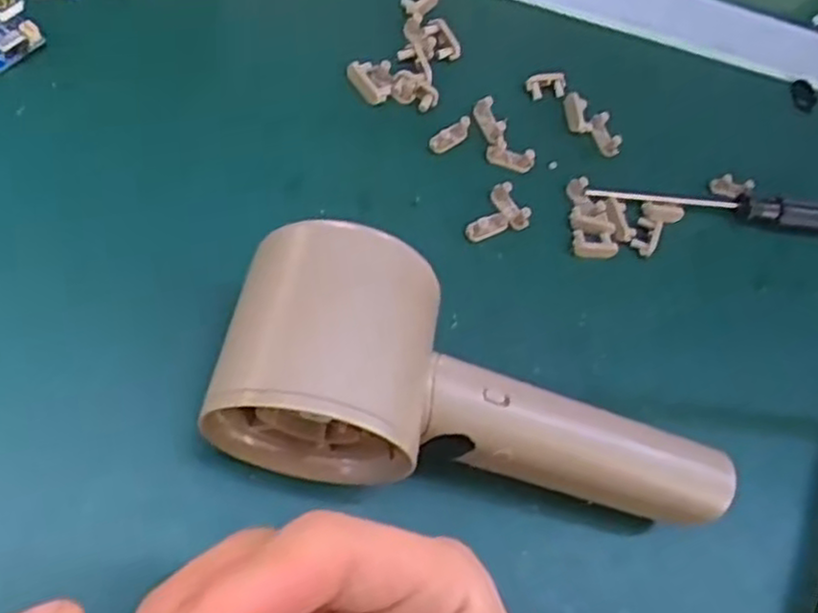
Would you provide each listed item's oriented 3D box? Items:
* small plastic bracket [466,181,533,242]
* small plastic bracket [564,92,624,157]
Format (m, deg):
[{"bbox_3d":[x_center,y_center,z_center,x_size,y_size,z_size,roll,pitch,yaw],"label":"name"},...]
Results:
[{"bbox_3d":[0.032,-0.036,0.284,0.025,0.007,0.018,-17,80,-23],"label":"small plastic bracket"},{"bbox_3d":[0.077,-0.077,0.319,0.013,0.010,0.032,-38,83,-30],"label":"small plastic bracket"}]

